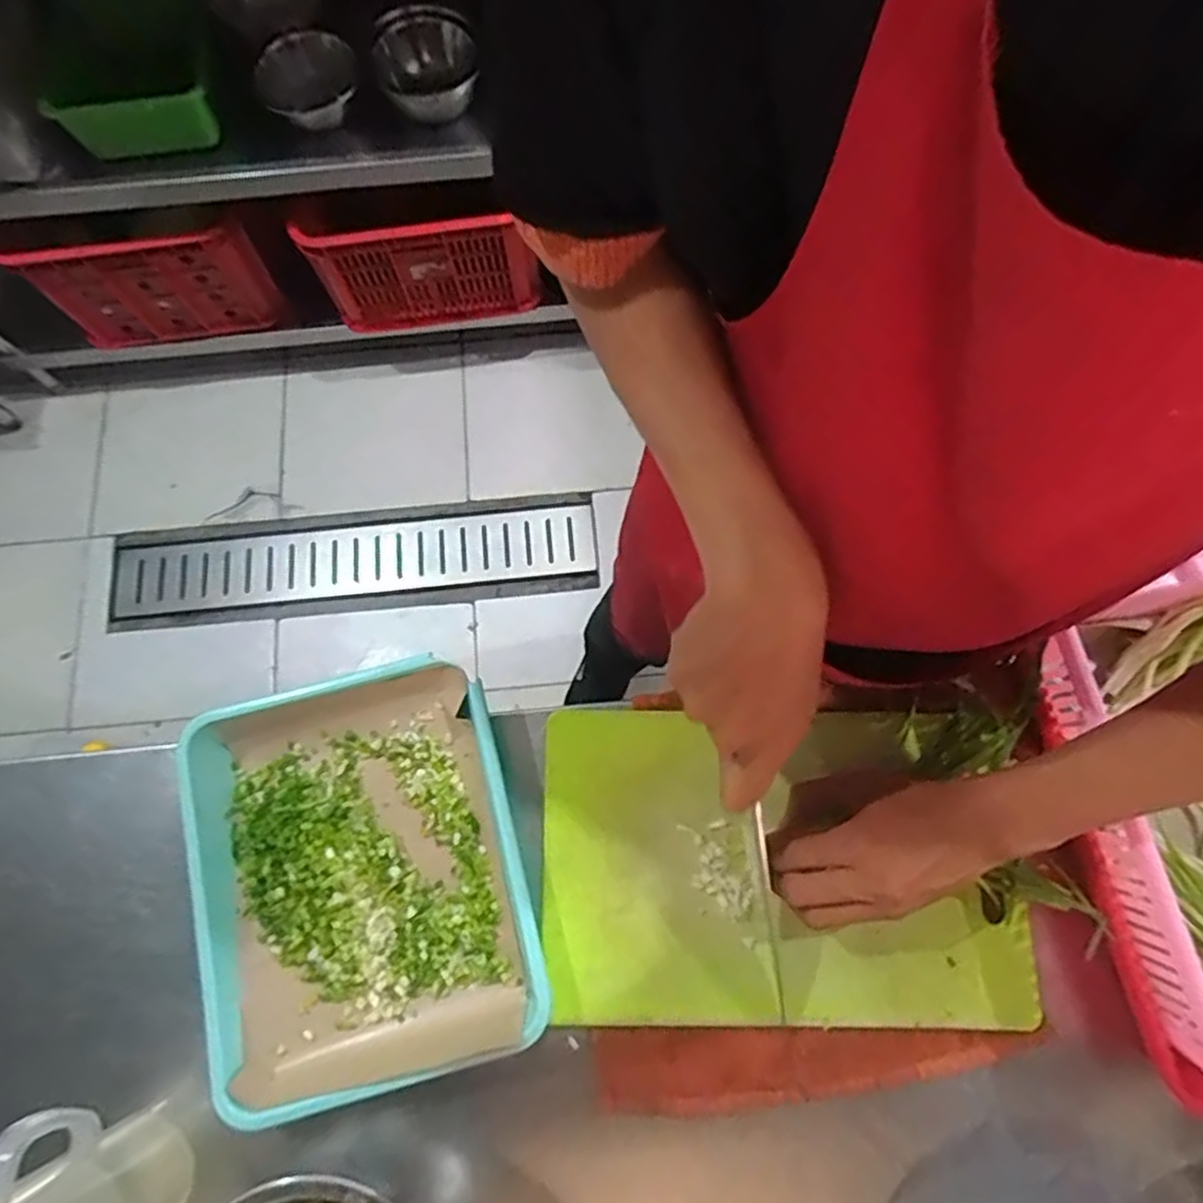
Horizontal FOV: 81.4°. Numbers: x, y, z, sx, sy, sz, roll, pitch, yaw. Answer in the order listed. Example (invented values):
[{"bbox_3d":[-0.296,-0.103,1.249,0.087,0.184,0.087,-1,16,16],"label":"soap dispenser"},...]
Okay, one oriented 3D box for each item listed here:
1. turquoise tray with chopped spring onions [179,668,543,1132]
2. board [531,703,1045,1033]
[{"bbox_3d":[-0.166,0.184,0.478,0.218,0.039,0.259,-15,74,-3],"label":"turquoise tray with chopped spring onions"},{"bbox_3d":[0.118,0.177,0.479,0.326,0.024,0.204,0,74,1],"label":"board"}]

